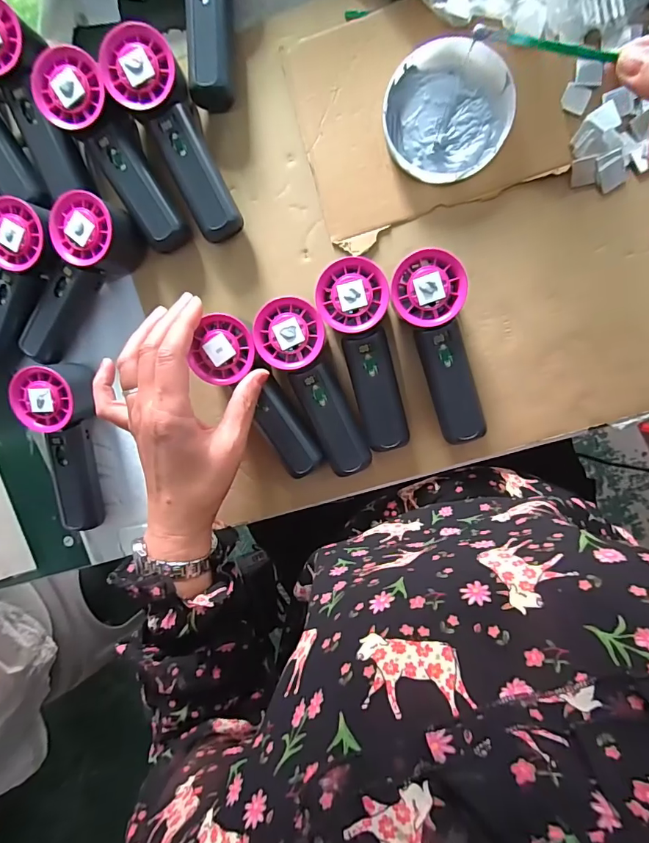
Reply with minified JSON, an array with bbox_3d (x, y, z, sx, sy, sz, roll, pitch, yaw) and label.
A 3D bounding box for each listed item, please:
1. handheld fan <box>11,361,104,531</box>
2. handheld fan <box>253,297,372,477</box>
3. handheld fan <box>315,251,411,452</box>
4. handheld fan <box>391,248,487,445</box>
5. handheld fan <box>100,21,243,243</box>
[{"bbox_3d":[-0.236,0.026,0.406,0.052,0.056,0.155,-7,96,7],"label":"handheld fan"},{"bbox_3d":[-0.002,-0.030,0.377,0.055,0.054,0.155,-29,93,9],"label":"handheld fan"},{"bbox_3d":[0.039,-0.053,0.370,0.054,0.052,0.158,-16,95,8],"label":"handheld fan"},{"bbox_3d":[0.094,-0.057,0.364,0.053,0.053,0.153,-11,97,7],"label":"handheld fan"},{"bbox_3d":[-0.116,-0.233,0.361,0.056,0.056,0.156,-30,93,9],"label":"handheld fan"}]

